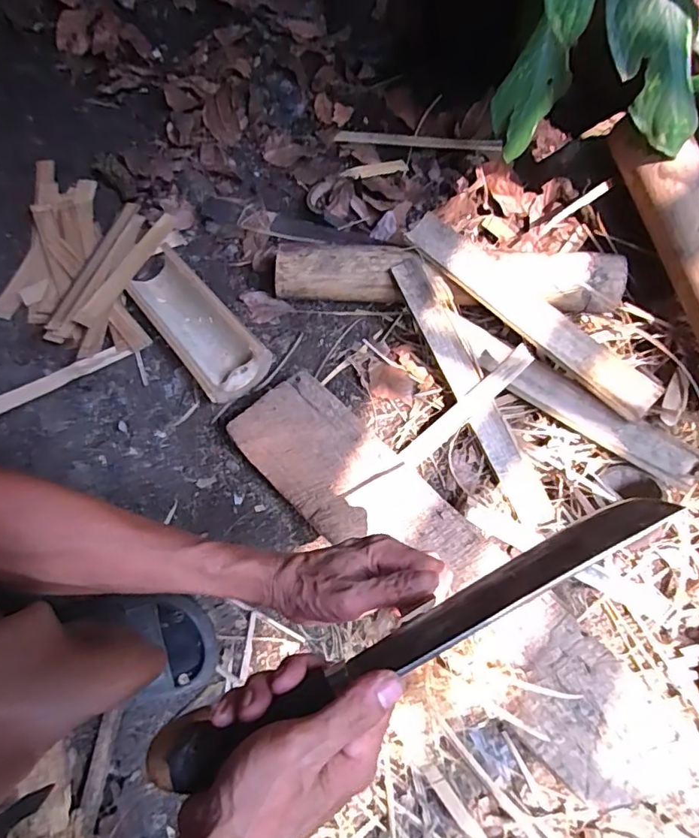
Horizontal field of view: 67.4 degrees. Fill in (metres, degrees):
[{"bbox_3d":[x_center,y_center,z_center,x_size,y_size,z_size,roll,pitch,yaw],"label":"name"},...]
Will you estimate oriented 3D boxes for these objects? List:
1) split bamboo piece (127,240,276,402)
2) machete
[{"bbox_3d":[-0.199,-0.130,0.669,0.093,0.051,0.245,-37,74,-12],"label":"split bamboo piece"},{"bbox_3d":[0.033,0.122,0.295,0.315,0.033,0.028,-27,72,-2],"label":"machete"}]

